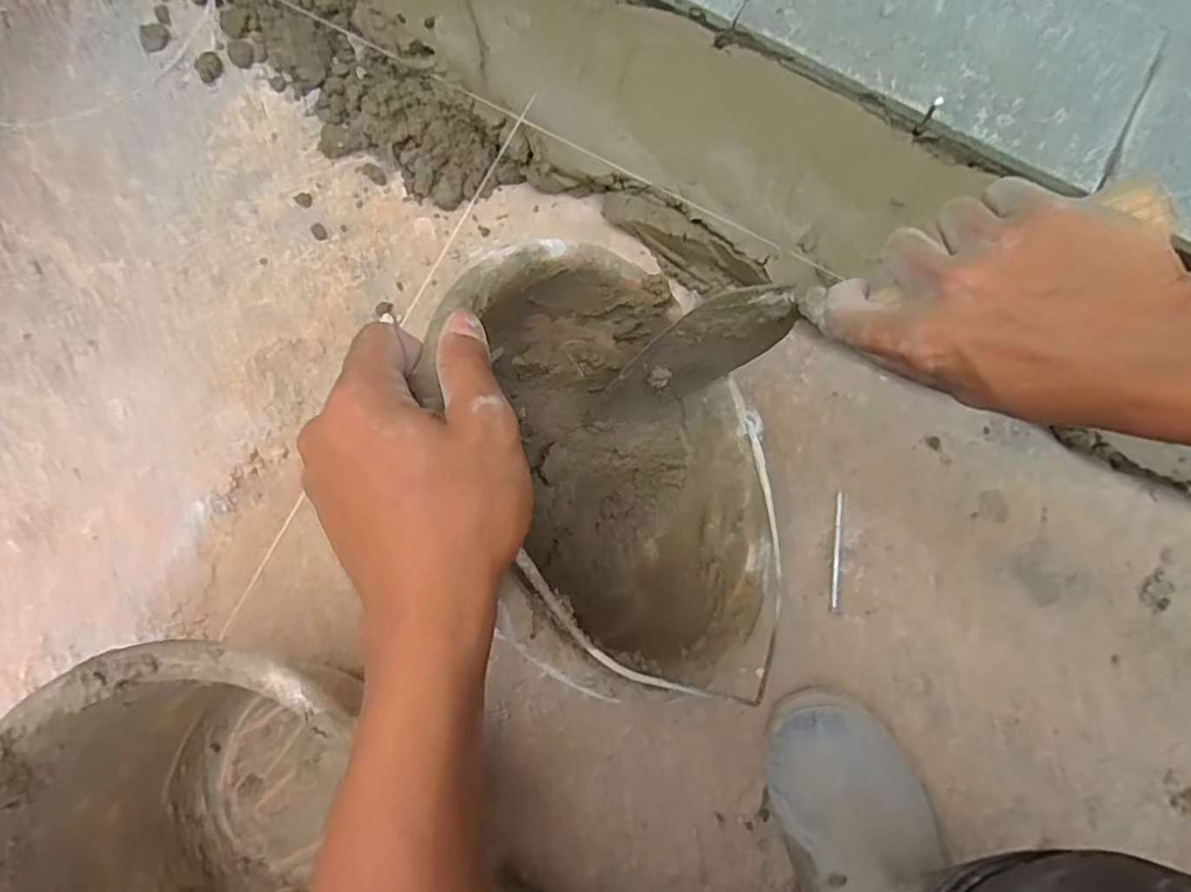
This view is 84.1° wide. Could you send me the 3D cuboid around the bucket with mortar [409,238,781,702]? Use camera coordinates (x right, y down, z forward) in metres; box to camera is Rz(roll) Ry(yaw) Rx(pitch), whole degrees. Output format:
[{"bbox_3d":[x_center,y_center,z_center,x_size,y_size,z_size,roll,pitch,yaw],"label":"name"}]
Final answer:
[{"bbox_3d":[-0.017,0.026,0.423,0.232,0.159,0.252,-8,78,-47],"label":"bucket with mortar"}]

